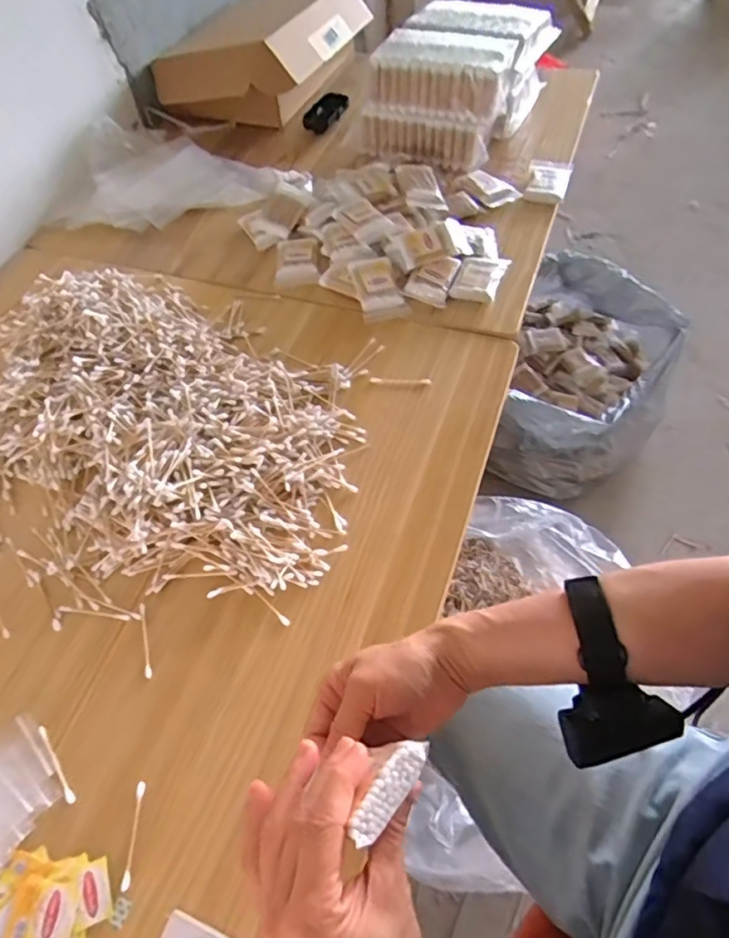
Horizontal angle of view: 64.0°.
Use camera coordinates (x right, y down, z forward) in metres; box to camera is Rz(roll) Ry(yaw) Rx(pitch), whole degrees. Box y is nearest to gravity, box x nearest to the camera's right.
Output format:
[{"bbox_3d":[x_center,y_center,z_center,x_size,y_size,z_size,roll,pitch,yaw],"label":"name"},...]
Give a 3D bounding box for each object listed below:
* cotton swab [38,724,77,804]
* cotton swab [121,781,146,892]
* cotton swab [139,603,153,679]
[{"bbox_3d":[-0.274,0.261,0.517,0.008,0.005,0.078,-35,59,-18],"label":"cotton swab"},{"bbox_3d":[-0.191,0.302,0.482,0.008,0.005,0.076,-4,55,3],"label":"cotton swab"},{"bbox_3d":[-0.217,0.168,0.576,0.007,0.005,0.078,-16,55,-6],"label":"cotton swab"}]

